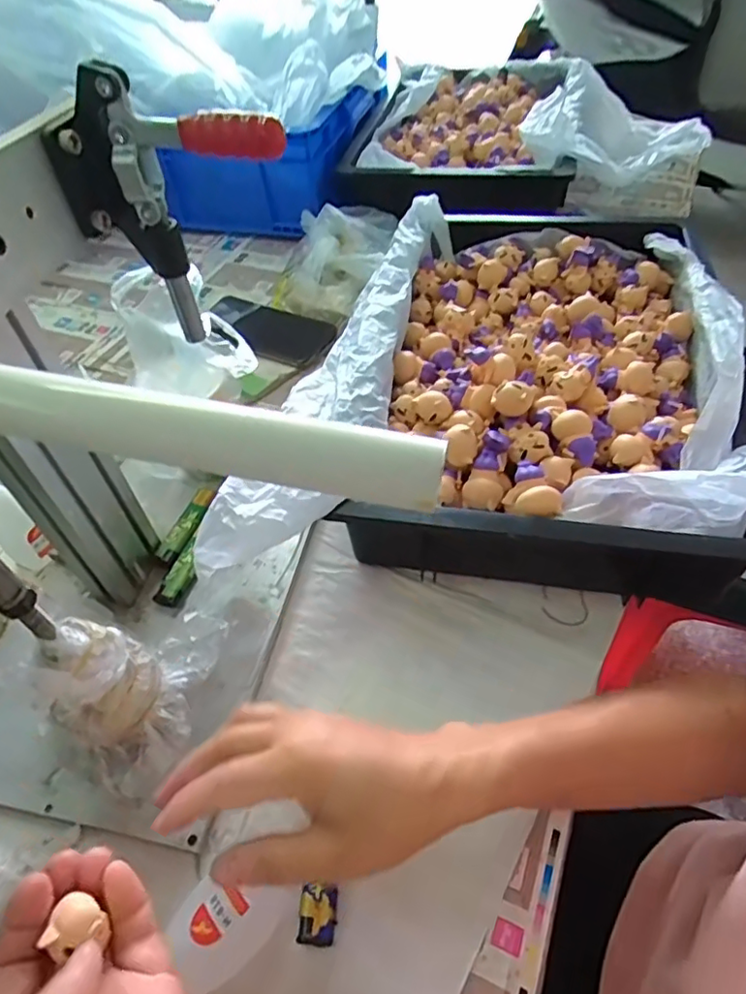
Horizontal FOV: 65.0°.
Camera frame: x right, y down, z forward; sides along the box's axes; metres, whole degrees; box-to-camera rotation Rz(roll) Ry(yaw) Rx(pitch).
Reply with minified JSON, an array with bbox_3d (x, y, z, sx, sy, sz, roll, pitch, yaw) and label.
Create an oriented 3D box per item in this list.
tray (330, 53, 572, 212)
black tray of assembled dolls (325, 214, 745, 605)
[{"bbox_3d":[0.139,-0.580,0.916,0.314,0.064,0.479,7,47,7],"label":"tray"},{"bbox_3d":[0.164,-0.113,0.537,0.279,0.121,0.434,8,47,8],"label":"black tray of assembled dolls"}]

